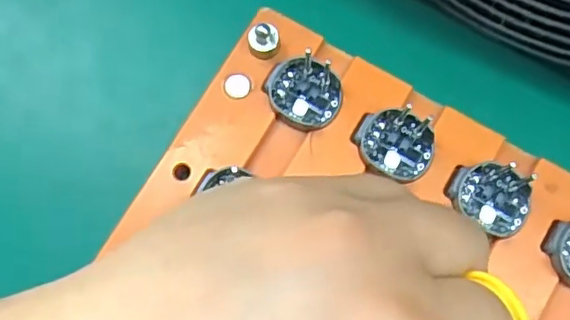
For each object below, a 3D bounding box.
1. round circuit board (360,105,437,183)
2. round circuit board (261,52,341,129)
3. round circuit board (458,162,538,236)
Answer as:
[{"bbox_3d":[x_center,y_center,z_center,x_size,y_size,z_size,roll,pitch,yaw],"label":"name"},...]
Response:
[{"bbox_3d":[0.044,-0.007,0.222,0.028,0.005,0.027,0,76,0],"label":"round circuit board"},{"bbox_3d":[0.008,-0.026,0.228,0.027,0.006,0.028,0,76,0],"label":"round circuit board"},{"bbox_3d":[0.079,0.014,0.216,0.026,0.004,0.026,0,76,0],"label":"round circuit board"}]

